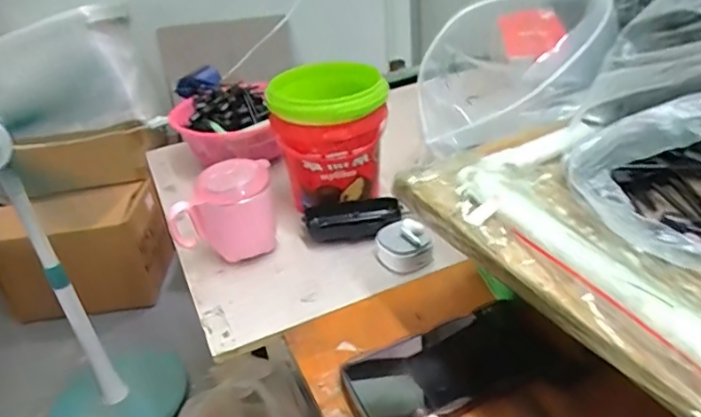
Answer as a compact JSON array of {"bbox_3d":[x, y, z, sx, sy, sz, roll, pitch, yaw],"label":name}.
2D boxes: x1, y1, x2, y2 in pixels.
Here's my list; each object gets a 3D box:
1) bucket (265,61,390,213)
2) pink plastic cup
[{"bbox_3d":[-0.023,-0.079,0.639,0.131,0.151,0.126,-14,33,-12],"label":"bucket"},{"bbox_3d":[-0.134,0.006,0.578,0.105,0.100,0.080,-4,32,3],"label":"pink plastic cup"}]

